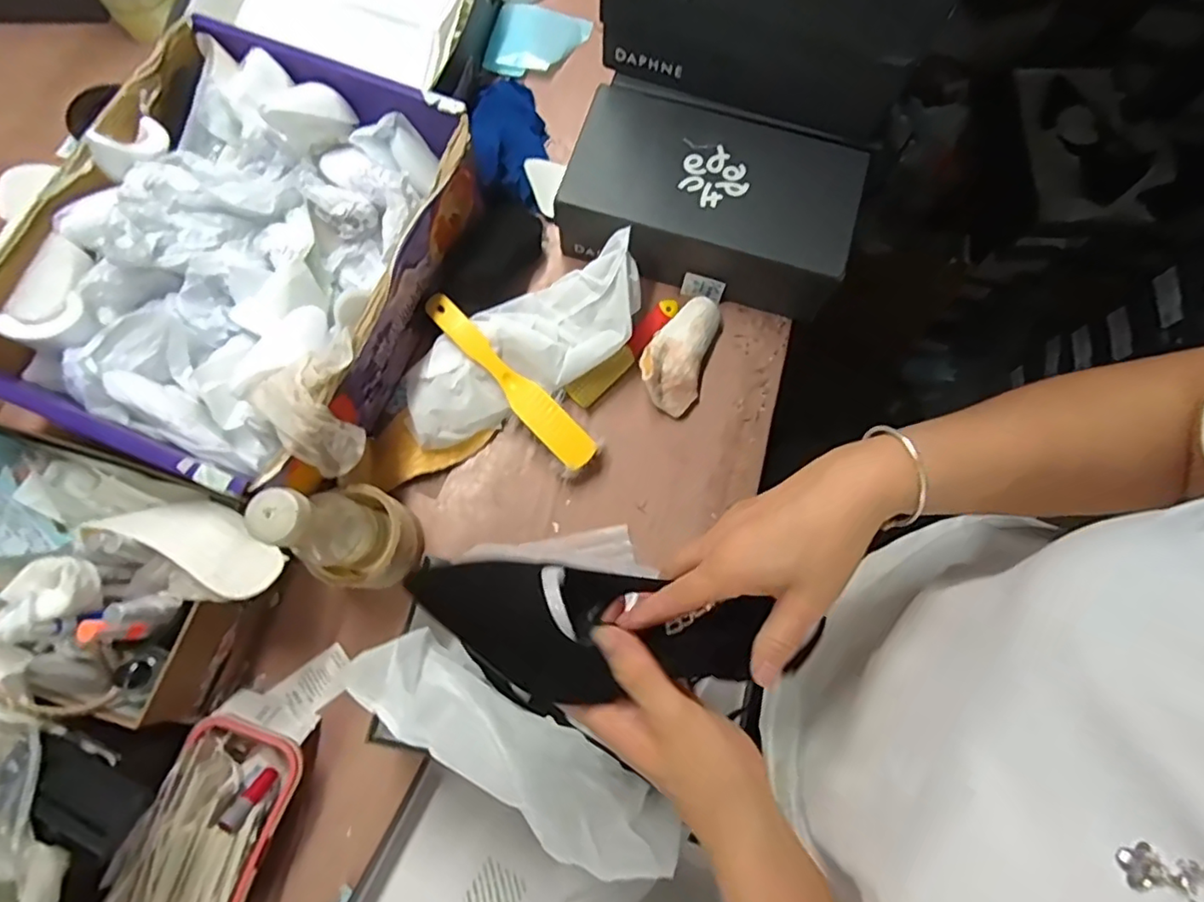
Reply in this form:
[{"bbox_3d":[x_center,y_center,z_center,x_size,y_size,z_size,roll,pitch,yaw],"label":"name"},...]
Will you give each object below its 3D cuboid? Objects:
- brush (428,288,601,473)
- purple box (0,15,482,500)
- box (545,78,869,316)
[{"bbox_3d":[-0.093,-0.069,0.619,0.221,0.060,0.037,44,78,9],"label":"brush"},{"bbox_3d":[-0.331,-0.173,0.584,0.328,0.136,0.390,20,75,4],"label":"purple box"},{"bbox_3d":[0.115,-0.272,0.655,0.292,0.087,0.158,17,75,3],"label":"box"}]

